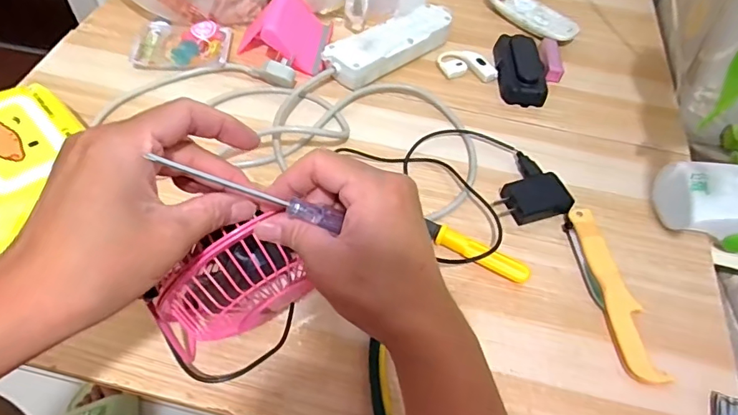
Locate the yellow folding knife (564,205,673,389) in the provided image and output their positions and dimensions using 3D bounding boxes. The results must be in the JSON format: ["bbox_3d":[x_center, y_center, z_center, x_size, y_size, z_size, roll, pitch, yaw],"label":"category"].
[{"bbox_3d":[0.199,0.067,0.403,0.026,0.019,0.151,-6,52,-7],"label":"yellow folding knife"}]

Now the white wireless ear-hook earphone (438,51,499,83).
[{"bbox_3d":[0.114,-0.164,0.568,0.067,0.012,0.041,7,52,3],"label":"white wireless ear-hook earphone"}]

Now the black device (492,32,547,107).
[{"bbox_3d":[0.178,-0.162,0.567,0.056,0.026,0.106,5,52,1],"label":"black device"}]

